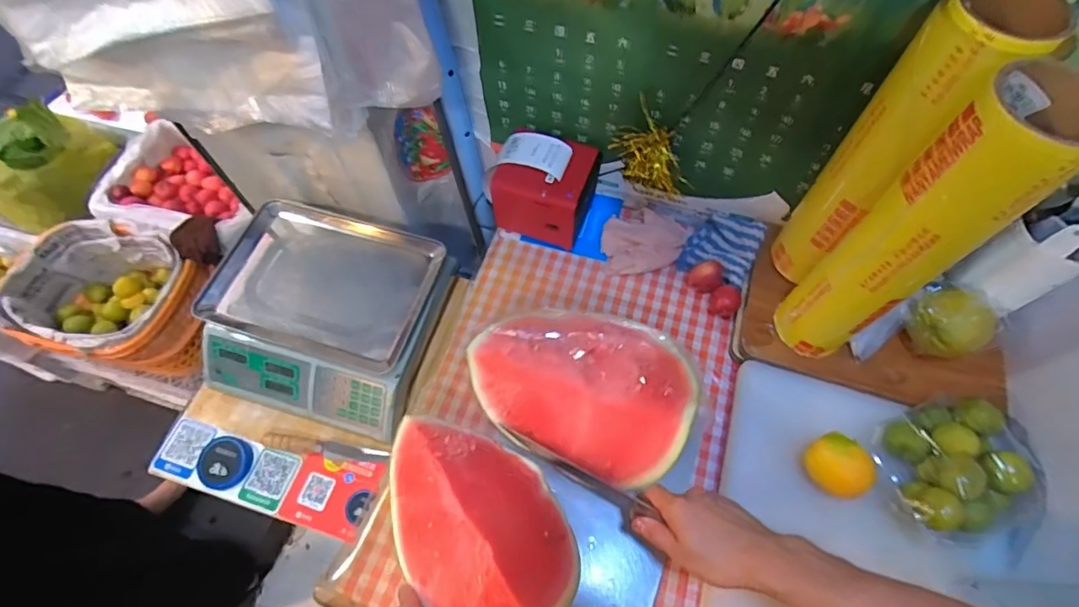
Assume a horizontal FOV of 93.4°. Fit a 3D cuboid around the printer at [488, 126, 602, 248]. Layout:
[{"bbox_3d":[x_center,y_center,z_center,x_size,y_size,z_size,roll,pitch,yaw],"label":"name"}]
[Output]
[{"bbox_3d":[0.001,-0.168,0.737,0.145,0.123,0.121,20,65,11],"label":"printer"}]

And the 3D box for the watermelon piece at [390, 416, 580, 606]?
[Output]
[{"bbox_3d":[-0.067,0.215,0.513,0.159,0.107,0.227,-32,67,-14],"label":"watermelon piece"}]

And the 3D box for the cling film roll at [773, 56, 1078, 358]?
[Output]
[{"bbox_3d":[0.348,-0.052,0.501,0.090,0.358,0.084,-32,67,-14],"label":"cling film roll"}]

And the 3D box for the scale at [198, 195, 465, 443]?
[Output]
[{"bbox_3d":[-0.346,0.015,0.819,0.341,0.114,0.326,14,64,8],"label":"scale"}]

